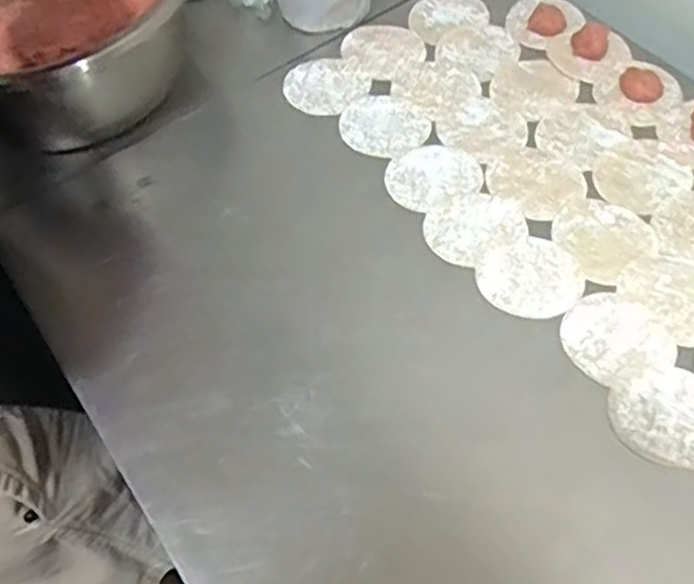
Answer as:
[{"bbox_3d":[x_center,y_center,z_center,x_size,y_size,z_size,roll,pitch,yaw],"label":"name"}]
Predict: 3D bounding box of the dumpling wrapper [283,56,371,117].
[{"bbox_3d":[-0.022,-0.201,0.717,0.073,0.006,0.079,-2,57,4],"label":"dumpling wrapper"}]

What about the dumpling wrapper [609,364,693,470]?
[{"bbox_3d":[0.227,0.085,0.517,0.081,0.004,0.074,-2,57,4],"label":"dumpling wrapper"}]

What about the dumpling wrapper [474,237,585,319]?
[{"bbox_3d":[0.144,-0.012,0.585,0.079,0.004,0.072,-2,57,4],"label":"dumpling wrapper"}]

